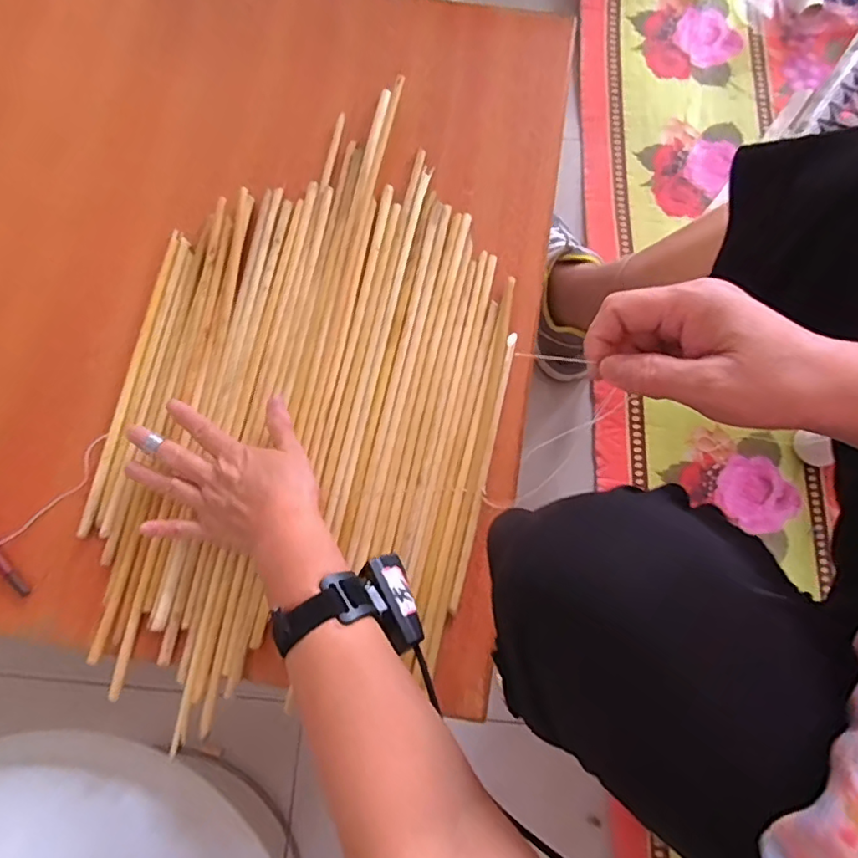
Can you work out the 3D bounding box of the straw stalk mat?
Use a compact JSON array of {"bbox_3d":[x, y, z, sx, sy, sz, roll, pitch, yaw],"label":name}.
[{"bbox_3d":[-0.101,-0.038,0.500,0.324,0.025,0.541,10,78,2],"label":"straw stalk mat"}]

